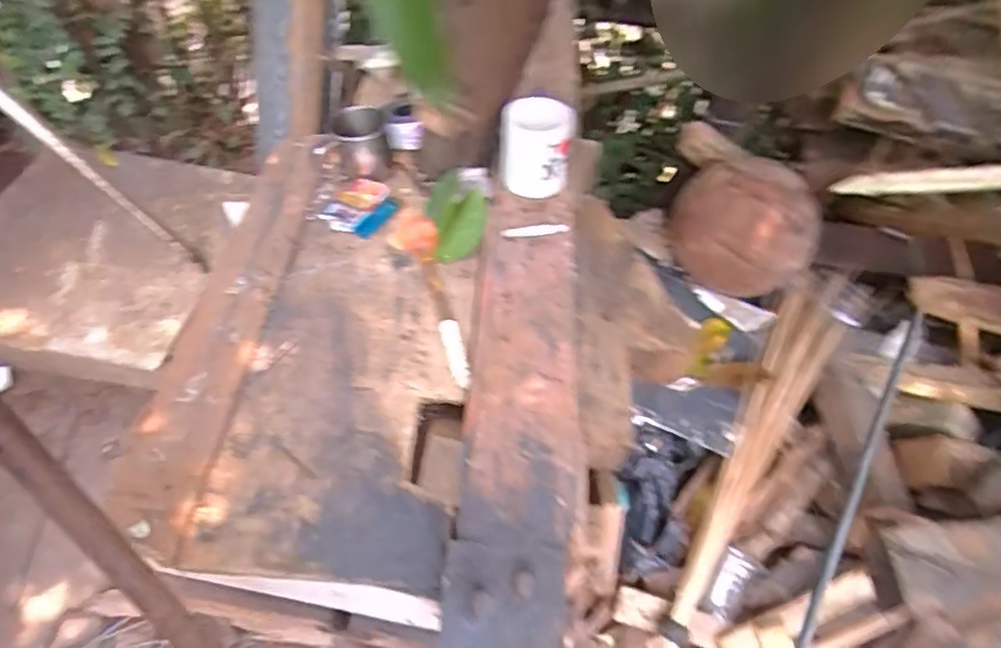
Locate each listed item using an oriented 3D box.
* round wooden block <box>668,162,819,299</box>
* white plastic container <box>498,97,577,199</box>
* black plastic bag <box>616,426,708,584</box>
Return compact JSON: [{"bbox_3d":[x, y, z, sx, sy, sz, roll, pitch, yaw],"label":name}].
[{"bbox_3d":[0.400,-0.155,1.094,0.227,0.187,0.155,38,60,22],"label":"round wooden block"},{"bbox_3d":[0.044,-0.223,0.831,0.088,0.093,0.082,2,54,-2],"label":"white plastic container"},{"bbox_3d":[0.246,0.284,1.026,0.136,0.078,0.232,9,81,3],"label":"black plastic bag"}]

